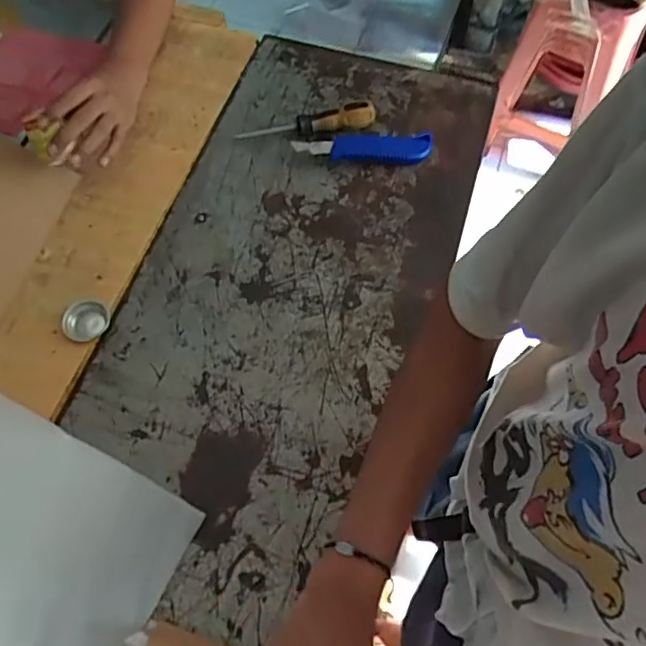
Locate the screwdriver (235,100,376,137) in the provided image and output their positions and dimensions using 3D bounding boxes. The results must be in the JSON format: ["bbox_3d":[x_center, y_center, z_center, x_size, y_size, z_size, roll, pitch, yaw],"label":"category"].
[{"bbox_3d":[-0.020,-0.263,0.787,0.178,0.027,0.025,-9,64,-4],"label":"screwdriver"}]

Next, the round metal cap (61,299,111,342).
[{"bbox_3d":[-0.258,-0.004,0.663,0.045,0.016,0.051,3,64,2],"label":"round metal cap"}]

